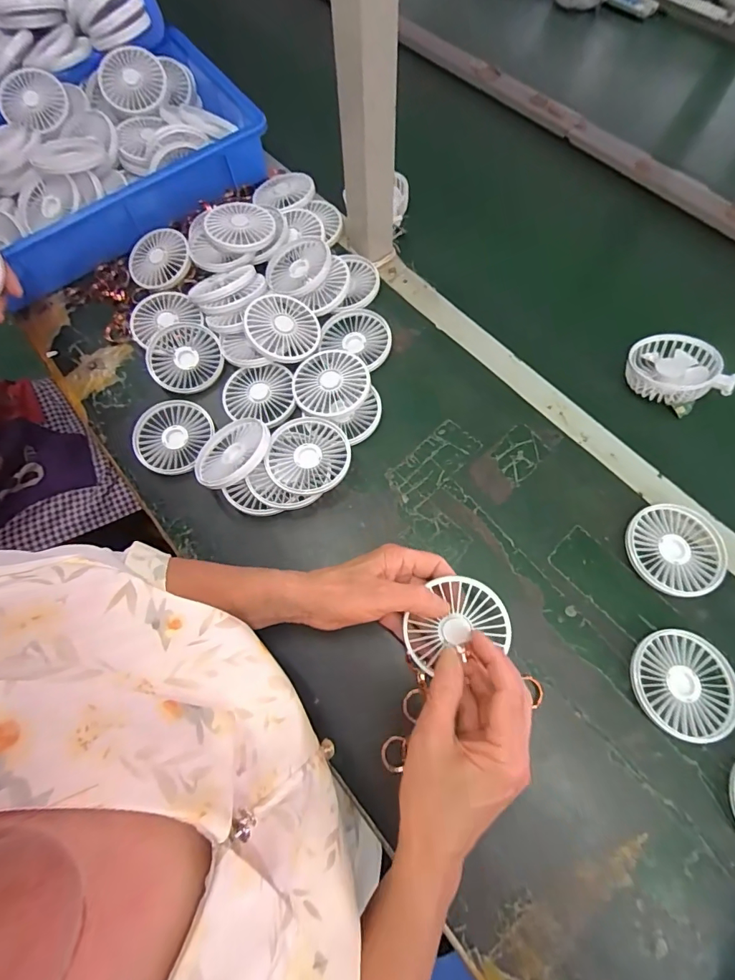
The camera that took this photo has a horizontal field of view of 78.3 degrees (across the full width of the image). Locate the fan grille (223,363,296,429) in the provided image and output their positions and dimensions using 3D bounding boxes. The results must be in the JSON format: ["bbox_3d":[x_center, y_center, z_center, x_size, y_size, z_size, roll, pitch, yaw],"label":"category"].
[{"bbox_3d":[-0.125,-0.109,0.521,0.080,0.012,0.080,-10,70,-1],"label":"fan grille"}]

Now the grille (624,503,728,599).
[{"bbox_3d":[0.298,0.057,0.436,0.092,0.019,0.086,-13,69,-3],"label":"grille"}]

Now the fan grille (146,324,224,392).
[{"bbox_3d":[-0.224,-0.163,0.553,0.087,0.013,0.093,-1,70,2],"label":"fan grille"}]

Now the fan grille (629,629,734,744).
[{"bbox_3d":[0.277,0.170,0.396,0.089,0.018,0.086,-1,70,2],"label":"fan grille"}]

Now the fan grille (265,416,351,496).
[{"bbox_3d":[-0.062,-0.033,0.478,0.087,0.022,0.085,-14,64,-4],"label":"fan grille"}]

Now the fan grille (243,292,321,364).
[{"bbox_3d":[-0.099,-0.189,0.526,0.082,0.013,0.086,-38,88,-22],"label":"fan grille"}]

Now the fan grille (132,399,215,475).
[{"bbox_3d":[-0.221,-0.061,0.517,0.084,0.016,0.087,-1,70,2],"label":"fan grille"}]

